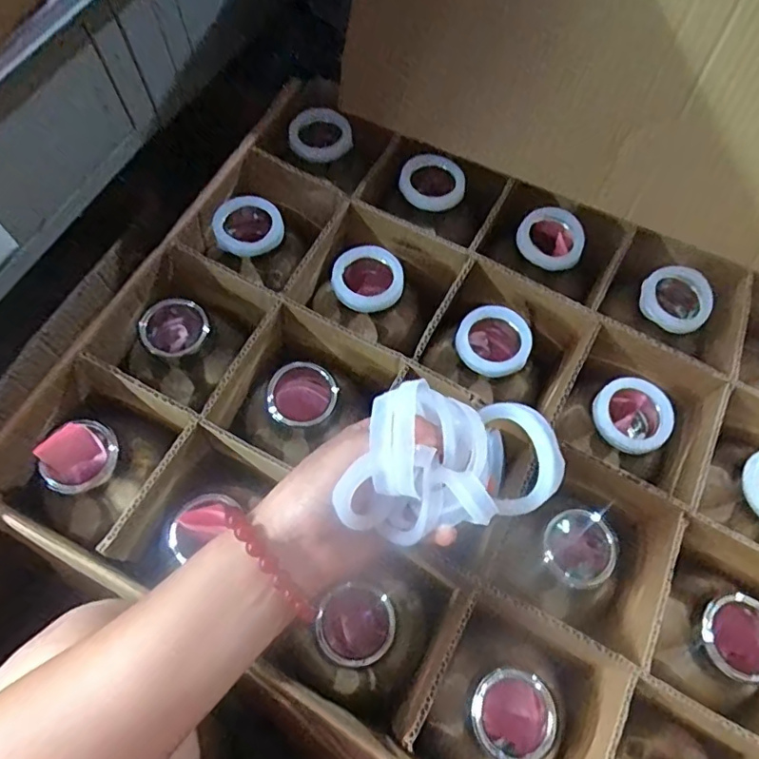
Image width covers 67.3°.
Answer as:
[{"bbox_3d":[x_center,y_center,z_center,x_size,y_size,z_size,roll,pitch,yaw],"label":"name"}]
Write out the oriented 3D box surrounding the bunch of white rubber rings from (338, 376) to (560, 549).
[{"bbox_3d":[0.039,0.043,0.287,0.100,0.060,0.074,14,67,5],"label":"bunch of white rubber rings"}]

